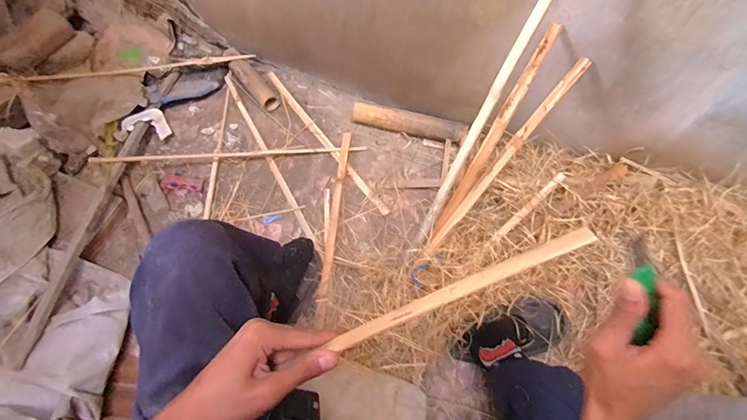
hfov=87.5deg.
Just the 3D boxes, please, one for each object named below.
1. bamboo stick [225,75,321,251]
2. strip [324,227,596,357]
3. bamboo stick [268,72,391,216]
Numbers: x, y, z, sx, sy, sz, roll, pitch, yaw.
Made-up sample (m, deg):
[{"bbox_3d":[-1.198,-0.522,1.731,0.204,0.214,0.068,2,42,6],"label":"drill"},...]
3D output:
[{"bbox_3d":[-0.308,-0.156,1.146,0.022,0.017,0.637,-28,72,-12],"label":"bamboo stick"},{"bbox_3d":[0.068,0.074,0.338,0.238,0.004,0.020,-28,37,14],"label":"strip"},{"bbox_3d":[-0.147,-0.212,1.165,0.029,0.019,0.596,-35,74,-14],"label":"bamboo stick"}]

